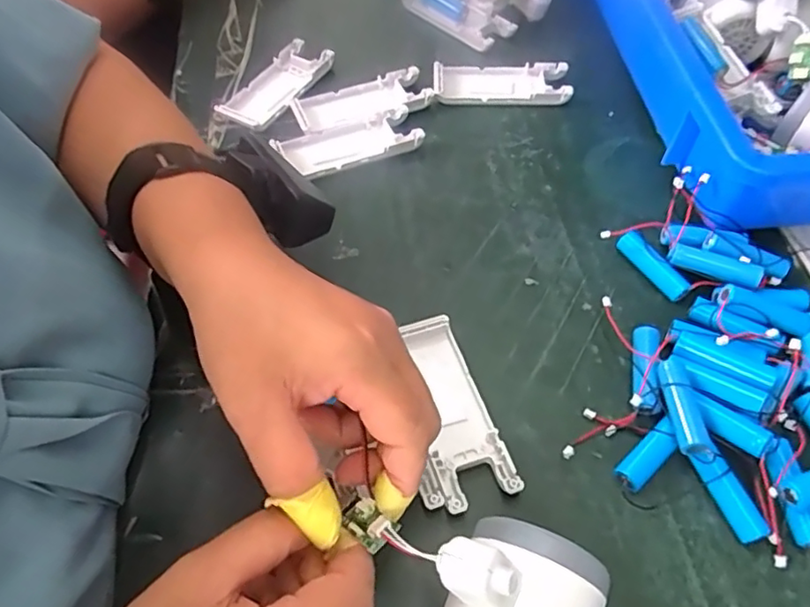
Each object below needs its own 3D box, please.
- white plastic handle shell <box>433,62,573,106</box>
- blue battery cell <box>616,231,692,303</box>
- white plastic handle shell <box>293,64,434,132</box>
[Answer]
[{"bbox_3d":[0.075,-0.175,0.466,0.104,0.015,0.037,3,57,4],"label":"white plastic handle shell"},{"bbox_3d":[0.153,-0.023,0.364,0.011,0.014,0.051,-29,61,-16],"label":"blue battery cell"},{"bbox_3d":[-0.033,-0.158,0.457,0.105,0.010,0.043,-14,58,-7],"label":"white plastic handle shell"}]

